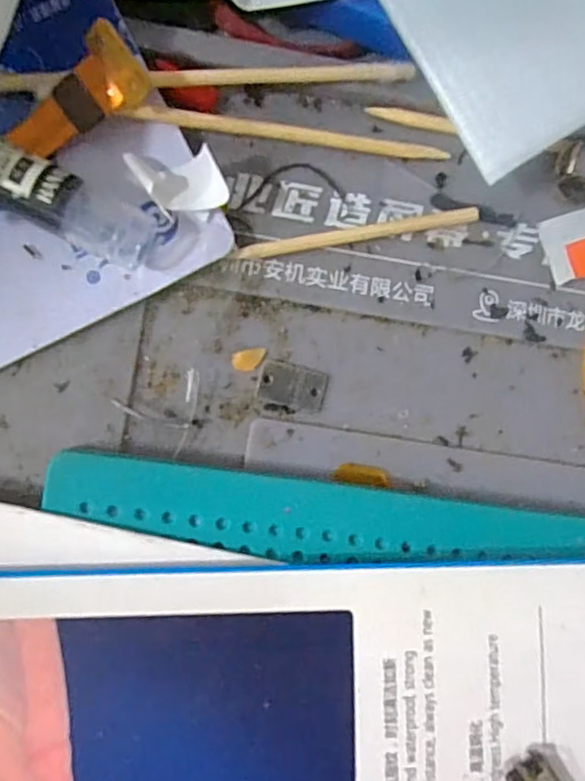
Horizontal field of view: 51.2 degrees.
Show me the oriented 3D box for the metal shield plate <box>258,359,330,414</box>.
[{"bbox_3d":[0.000,0.000,0.101,0.011,0.004,0.008,13,85,-3],"label":"metal shield plate"}]

